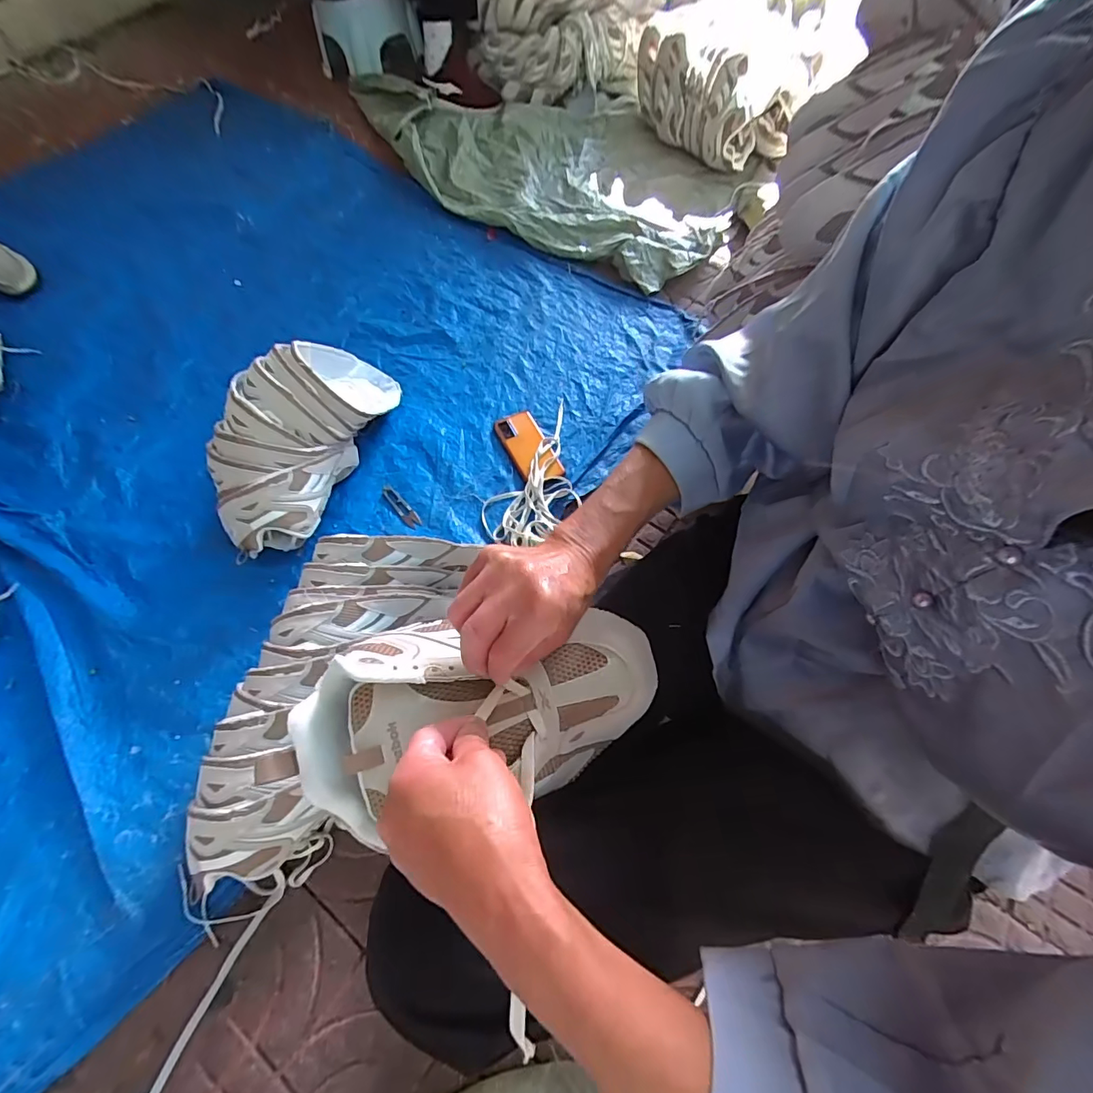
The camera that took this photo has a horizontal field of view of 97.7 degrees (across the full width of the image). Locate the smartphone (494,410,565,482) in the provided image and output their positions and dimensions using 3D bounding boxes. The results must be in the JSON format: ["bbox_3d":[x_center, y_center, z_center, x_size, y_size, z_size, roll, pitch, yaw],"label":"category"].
[{"bbox_3d":[-0.034,-0.185,0.887,0.075,0.018,0.164,-27,67,-11],"label":"smartphone"}]

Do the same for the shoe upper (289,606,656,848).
[{"bbox_3d":[-0.043,0.111,0.323,0.237,0.062,0.132,-6,66,-7],"label":"shoe upper"}]

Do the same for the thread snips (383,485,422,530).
[{"bbox_3d":[-0.257,-0.071,0.841,0.024,0.007,0.102,-41,70,-17],"label":"thread snips"}]

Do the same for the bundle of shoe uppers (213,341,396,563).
[{"bbox_3d":[-0.394,-0.194,0.791,0.161,0.192,0.424,19,64,8],"label":"bundle of shoe uppers"}]

